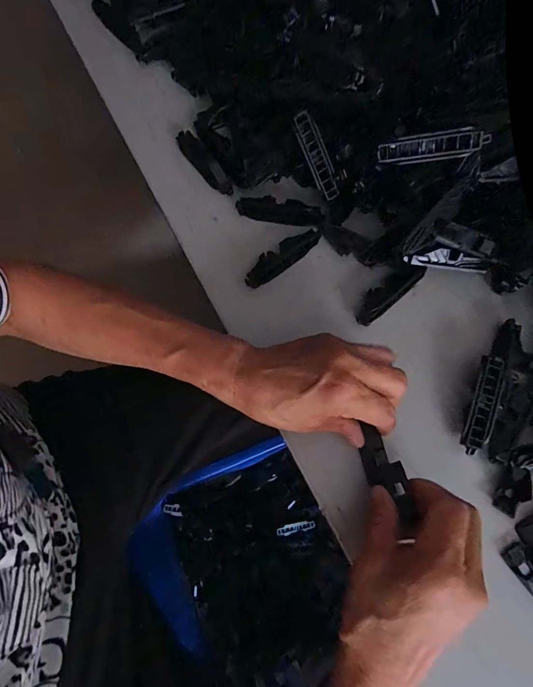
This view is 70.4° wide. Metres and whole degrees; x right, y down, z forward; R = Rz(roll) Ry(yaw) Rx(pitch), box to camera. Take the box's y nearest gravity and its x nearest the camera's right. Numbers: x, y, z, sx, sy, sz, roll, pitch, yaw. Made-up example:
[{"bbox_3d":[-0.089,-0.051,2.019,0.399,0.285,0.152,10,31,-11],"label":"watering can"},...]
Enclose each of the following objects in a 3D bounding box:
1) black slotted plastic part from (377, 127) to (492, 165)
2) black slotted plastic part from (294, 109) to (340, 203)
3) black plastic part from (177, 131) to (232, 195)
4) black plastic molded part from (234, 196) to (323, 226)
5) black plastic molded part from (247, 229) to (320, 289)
[{"bbox_3d":[0.128,-0.152,0.294,0.077,0.012,0.019,2,74,21],"label":"black slotted plastic part"},{"bbox_3d":[0.045,-0.164,0.335,0.016,0.011,0.074,-35,117,-9],"label":"black slotted plastic part"},{"bbox_3d":[-0.061,-0.176,0.366,0.019,0.008,0.081,-36,78,-9],"label":"black plastic part"},{"bbox_3d":[0.012,-0.125,0.356,0.081,0.004,0.022,8,98,7],"label":"black plastic molded part"},{"bbox_3d":[0.014,-0.079,0.342,0.080,0.008,0.021,-34,77,-9],"label":"black plastic molded part"}]

